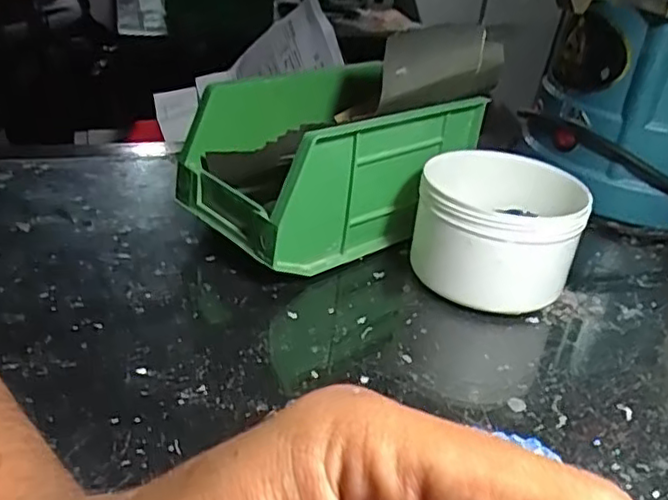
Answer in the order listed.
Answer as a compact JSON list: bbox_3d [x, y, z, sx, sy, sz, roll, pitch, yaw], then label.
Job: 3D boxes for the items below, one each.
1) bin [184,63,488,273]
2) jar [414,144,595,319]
[{"bbox_3d":[0.000,-0.055,0.417,0.171,0.089,0.109,-16,36,-33],"label":"bin"},{"bbox_3d":[0.092,-0.012,0.377,0.087,0.067,0.085,4,29,-3],"label":"jar"}]

